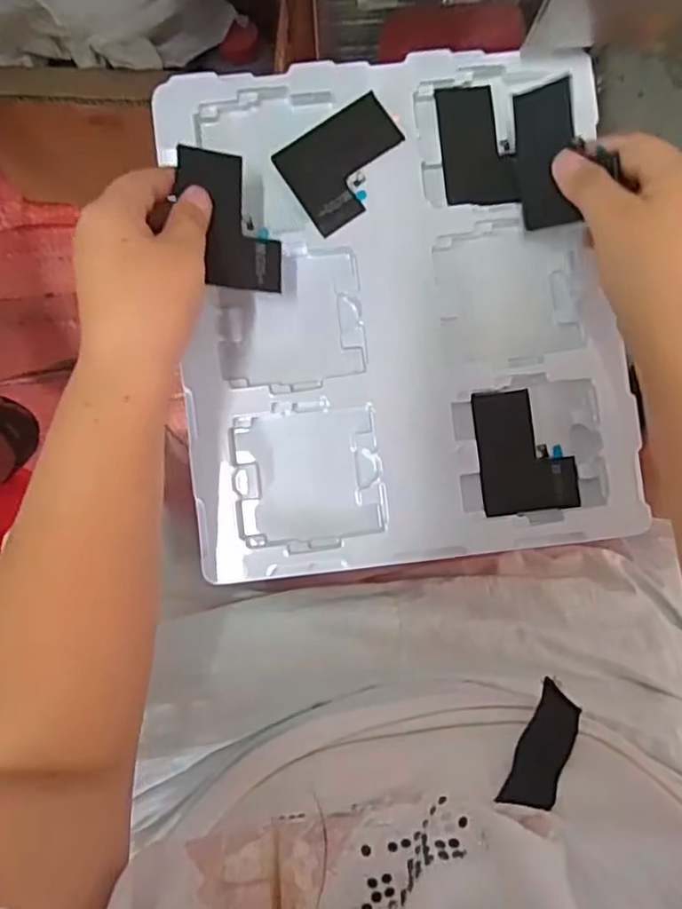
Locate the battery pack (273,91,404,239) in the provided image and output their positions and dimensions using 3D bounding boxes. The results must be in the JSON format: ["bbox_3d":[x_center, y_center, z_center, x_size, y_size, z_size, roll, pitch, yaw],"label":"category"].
[{"bbox_3d":[0.005,-0.181,0.407,0.076,0.010,0.057,-35,89,-2],"label":"battery pack"}]

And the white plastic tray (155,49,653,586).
[{"bbox_3d":[0.037,-0.090,0.409,0.269,0.018,0.309,-7,88,-2],"label":"white plastic tray"}]

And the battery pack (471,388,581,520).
[{"bbox_3d":[0.117,-0.002,0.414,0.060,0.004,0.077,-7,88,-2],"label":"battery pack"}]

